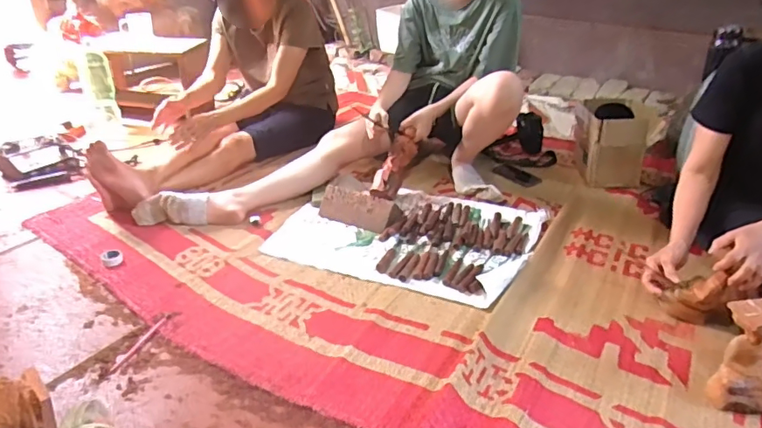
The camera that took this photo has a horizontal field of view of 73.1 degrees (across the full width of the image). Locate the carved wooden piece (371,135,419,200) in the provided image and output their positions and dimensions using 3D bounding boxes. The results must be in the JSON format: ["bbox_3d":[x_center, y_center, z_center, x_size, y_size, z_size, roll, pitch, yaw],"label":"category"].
[{"bbox_3d":[0.034,-0.134,1.529,0.078,0.075,0.250,17,64,22],"label":"carved wooden piece"}]

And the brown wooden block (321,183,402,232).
[{"bbox_3d":[-0.059,-0.022,1.437,0.226,0.061,0.125,14,31,20],"label":"brown wooden block"}]

